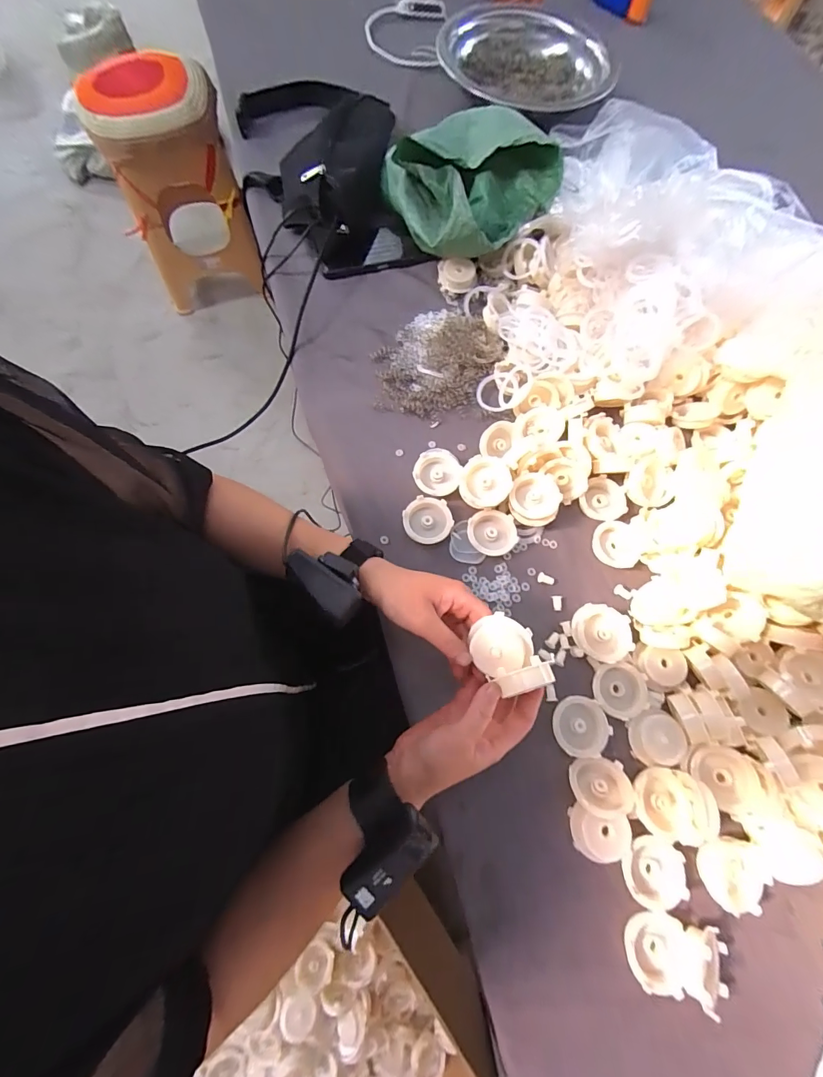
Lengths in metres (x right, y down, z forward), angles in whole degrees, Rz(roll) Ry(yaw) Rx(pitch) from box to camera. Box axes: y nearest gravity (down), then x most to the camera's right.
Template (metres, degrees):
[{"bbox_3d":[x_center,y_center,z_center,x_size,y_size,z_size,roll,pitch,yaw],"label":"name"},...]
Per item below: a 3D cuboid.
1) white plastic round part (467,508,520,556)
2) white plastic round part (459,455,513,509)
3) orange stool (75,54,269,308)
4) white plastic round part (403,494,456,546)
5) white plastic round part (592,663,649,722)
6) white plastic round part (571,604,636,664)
[{"bbox_3d":[0.091,-0.006,0.464,0.054,0.017,0.052,1,71,-2],"label":"white plastic round part"},{"bbox_3d":[0.081,-0.063,0.453,0.054,0.025,0.046,8,71,1],"label":"white plastic round part"},{"bbox_3d":[-0.672,-1.024,1.223,0.326,0.493,0.280,-17,73,-8],"label":"orange stool"},{"bbox_3d":[0.020,-0.020,0.465,0.052,0.018,0.054,1,71,-2],"label":"white plastic round part"},{"bbox_3d":[0.211,0.151,0.414,0.053,0.012,0.051,1,71,-2],"label":"white plastic round part"},{"bbox_3d":[0.195,0.099,0.427,0.056,0.027,0.053,1,71,-2],"label":"white plastic round part"}]

